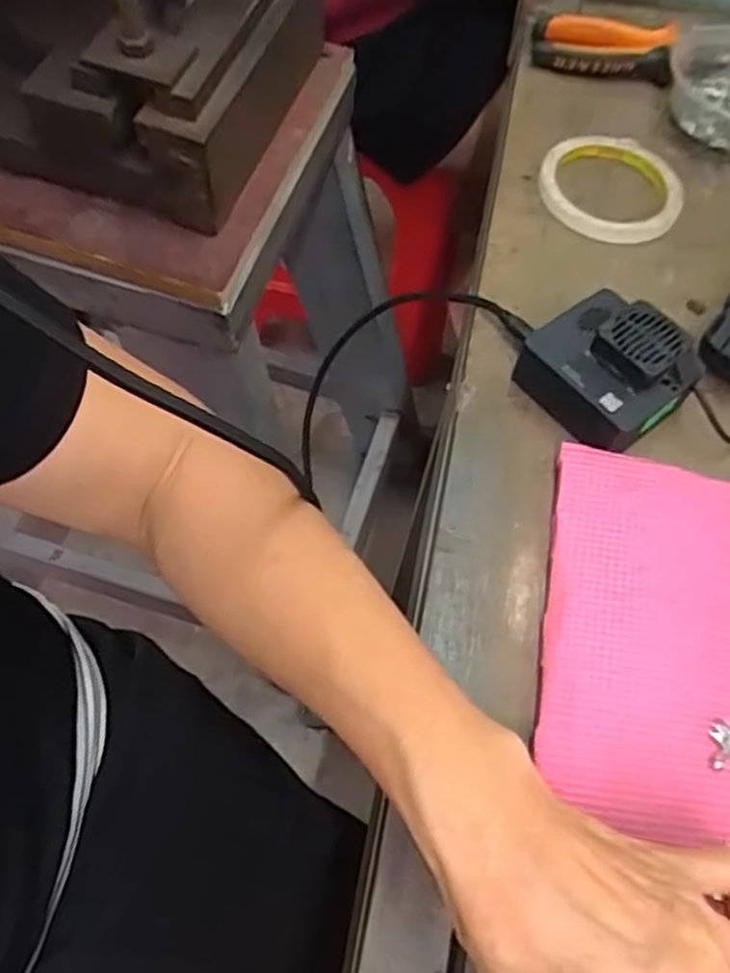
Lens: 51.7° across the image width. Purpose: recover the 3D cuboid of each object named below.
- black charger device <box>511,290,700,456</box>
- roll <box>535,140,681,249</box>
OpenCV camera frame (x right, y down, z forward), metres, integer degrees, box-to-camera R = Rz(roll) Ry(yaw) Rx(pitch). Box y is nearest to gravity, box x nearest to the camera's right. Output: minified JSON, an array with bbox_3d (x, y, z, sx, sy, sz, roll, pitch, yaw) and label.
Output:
[{"bbox_3d":[0.135,-0.066,0.419,0.070,0.041,0.078,-31,66,-18],"label":"black charger device"},{"bbox_3d":[0.168,-0.208,0.518,0.095,0.018,0.095,1,60,-2],"label":"roll"}]

